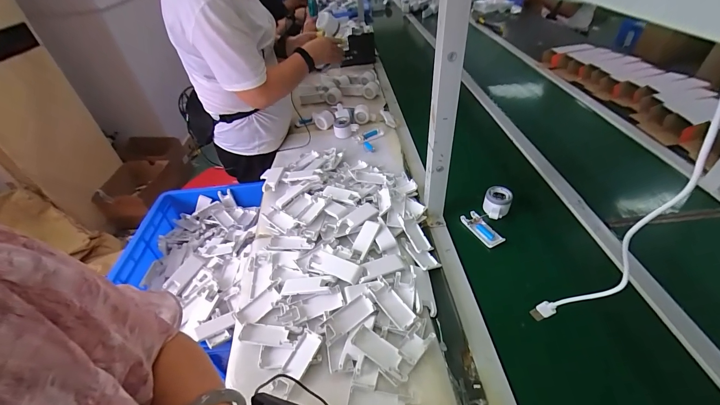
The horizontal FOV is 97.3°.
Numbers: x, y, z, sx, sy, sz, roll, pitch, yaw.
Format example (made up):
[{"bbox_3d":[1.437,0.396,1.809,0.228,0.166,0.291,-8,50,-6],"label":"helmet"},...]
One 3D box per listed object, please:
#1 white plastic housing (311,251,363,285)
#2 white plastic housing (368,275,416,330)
[{"bbox_3d":[-0.047,0.126,0.623,0.108,0.016,0.041,16,46,23],"label":"white plastic housing"},{"bbox_3d":[0.056,0.185,0.576,0.038,0.027,0.096,-28,46,-23],"label":"white plastic housing"}]

